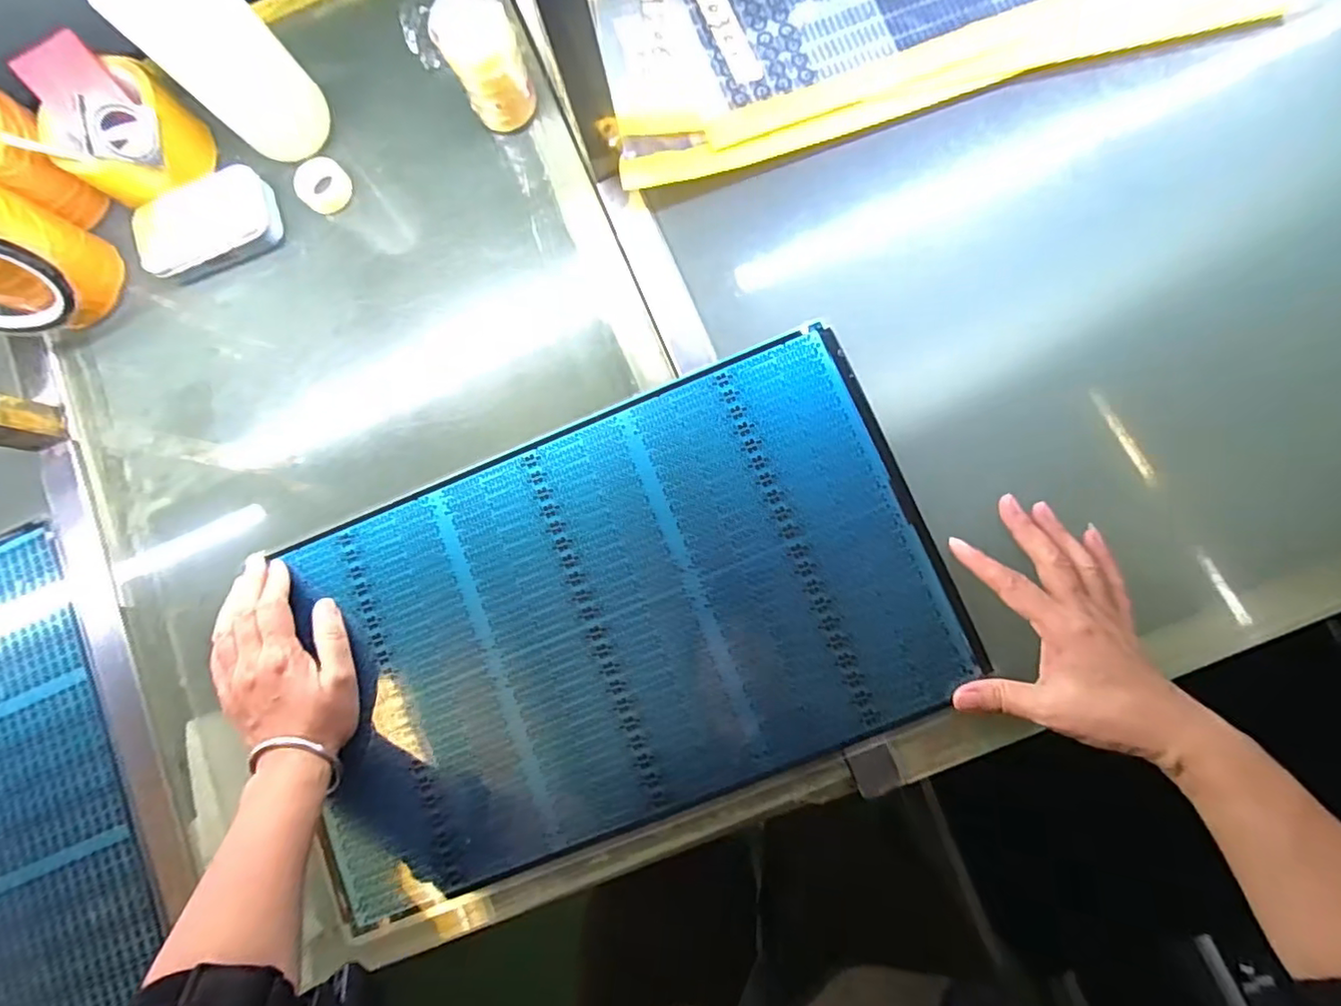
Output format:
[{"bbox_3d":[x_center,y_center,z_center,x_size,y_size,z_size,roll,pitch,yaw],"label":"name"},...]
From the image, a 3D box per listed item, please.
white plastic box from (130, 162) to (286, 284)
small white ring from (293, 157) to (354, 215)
[{"bbox_3d":[-0.370,-0.220,0.468,0.110,0.029,0.055,-29,83,0],"label":"white plastic box"},{"bbox_3d":[-0.280,-0.256,0.474,0.036,0.021,0.041,43,89,9],"label":"small white ring"}]

